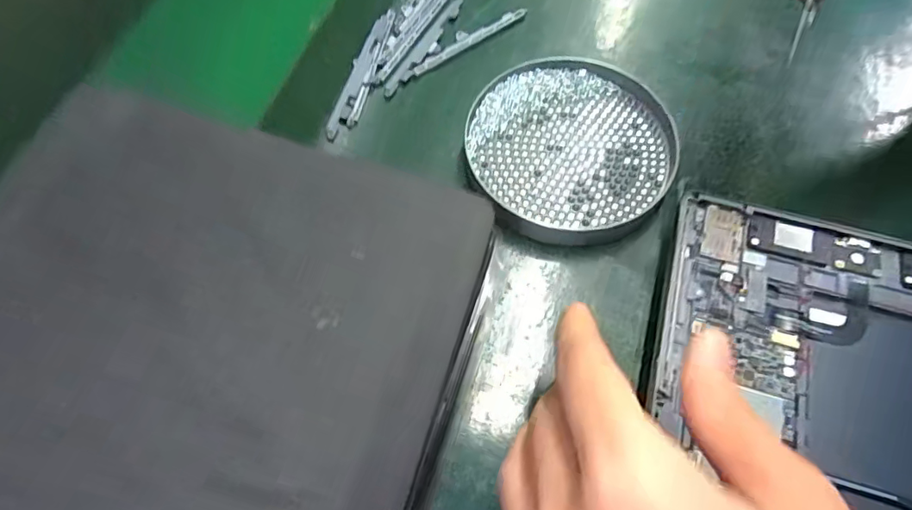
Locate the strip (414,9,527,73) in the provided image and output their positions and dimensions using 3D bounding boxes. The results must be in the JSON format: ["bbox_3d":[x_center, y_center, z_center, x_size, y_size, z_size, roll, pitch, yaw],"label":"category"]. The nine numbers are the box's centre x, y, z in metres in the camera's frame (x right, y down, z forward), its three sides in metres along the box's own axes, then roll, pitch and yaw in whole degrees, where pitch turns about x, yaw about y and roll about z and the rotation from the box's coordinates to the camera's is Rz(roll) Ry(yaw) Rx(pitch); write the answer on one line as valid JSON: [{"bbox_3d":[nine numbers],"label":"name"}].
[{"bbox_3d":[0.009,-0.140,0.345,0.087,0.005,0.014,-30,68,-14],"label":"strip"}]

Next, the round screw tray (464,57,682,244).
[{"bbox_3d":[0.065,-0.062,0.301,0.116,0.016,0.110,0,65,0],"label":"round screw tray"}]

